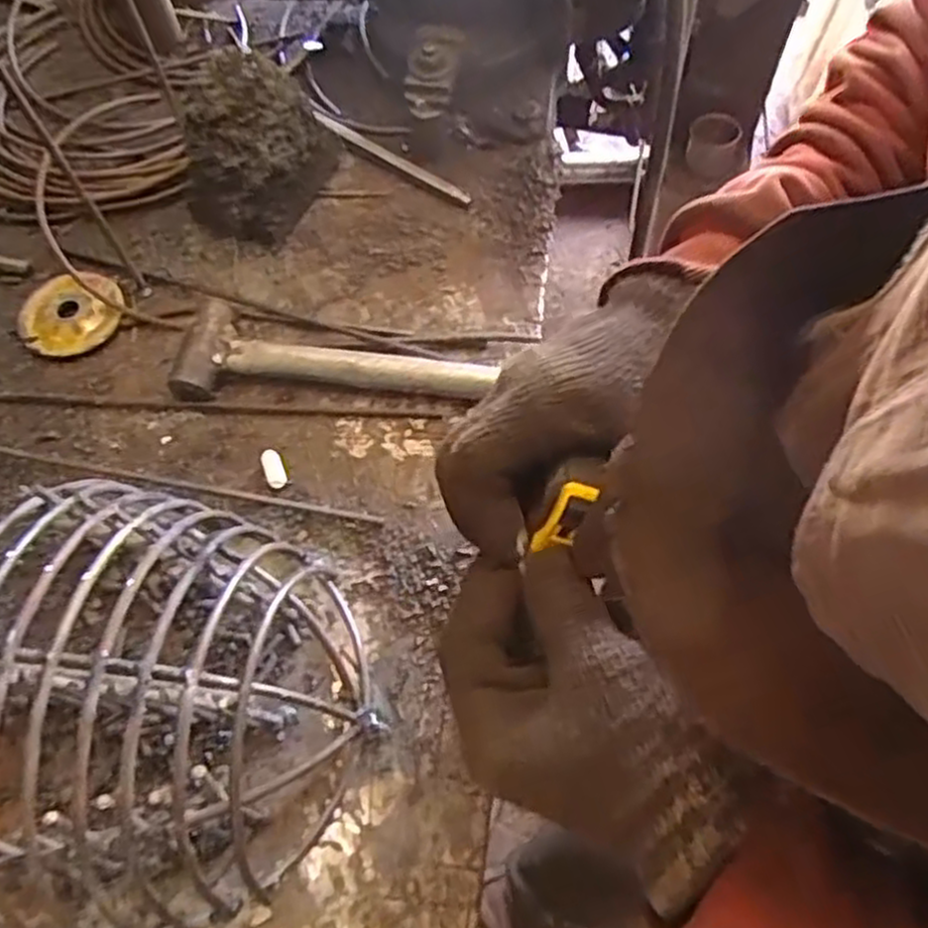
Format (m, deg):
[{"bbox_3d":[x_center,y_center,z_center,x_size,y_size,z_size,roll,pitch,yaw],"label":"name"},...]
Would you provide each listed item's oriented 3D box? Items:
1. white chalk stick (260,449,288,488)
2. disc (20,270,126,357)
[{"bbox_3d":[-0.126,0.002,0.506,0.013,0.012,0.029,-21,68,-10],"label":"white chalk stick"},{"bbox_3d":[-0.290,-0.114,0.562,0.070,0.010,0.075,0,66,-1],"label":"disc"}]

